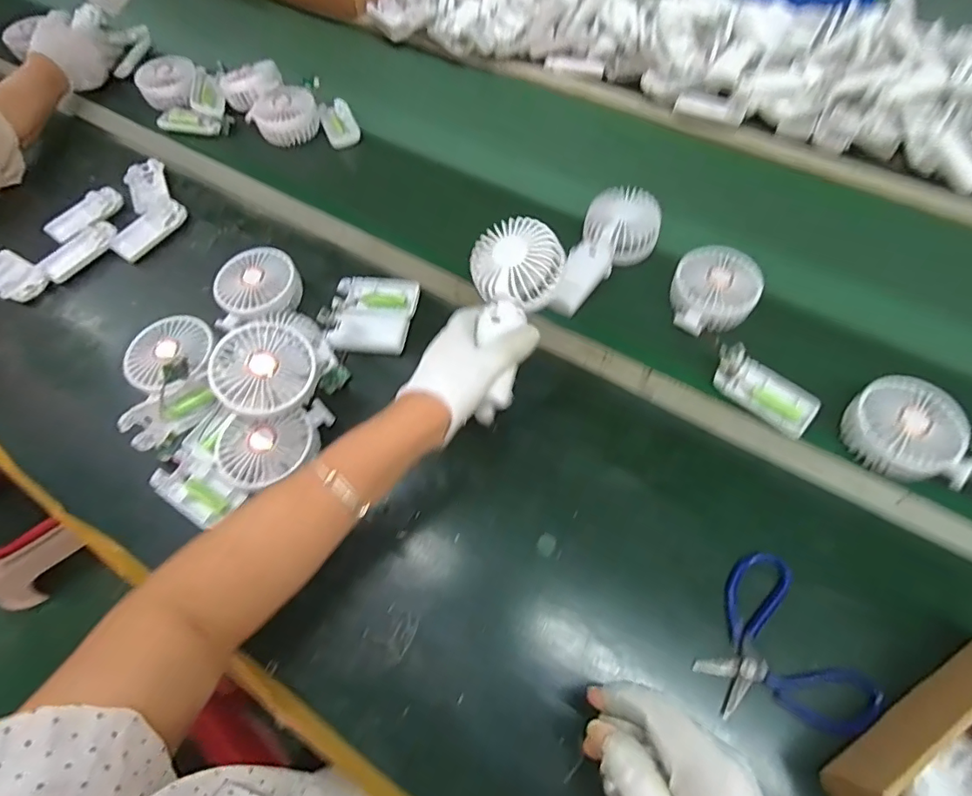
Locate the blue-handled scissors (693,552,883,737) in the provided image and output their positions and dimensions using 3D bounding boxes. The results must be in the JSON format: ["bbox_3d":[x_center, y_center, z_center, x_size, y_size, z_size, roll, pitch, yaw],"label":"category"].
[{"bbox_3d":[0.223,0.202,0.399,0.111,0.006,0.132,-24,64,-8],"label":"blue-handled scissors"}]

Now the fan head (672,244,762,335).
[{"bbox_3d":[0.249,-0.114,0.554,0.085,0.042,0.096,12,65,9],"label":"fan head"}]

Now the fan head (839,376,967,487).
[{"bbox_3d":[0.386,0.028,0.469,0.095,0.030,0.094,-1,63,3],"label":"fan head"}]

